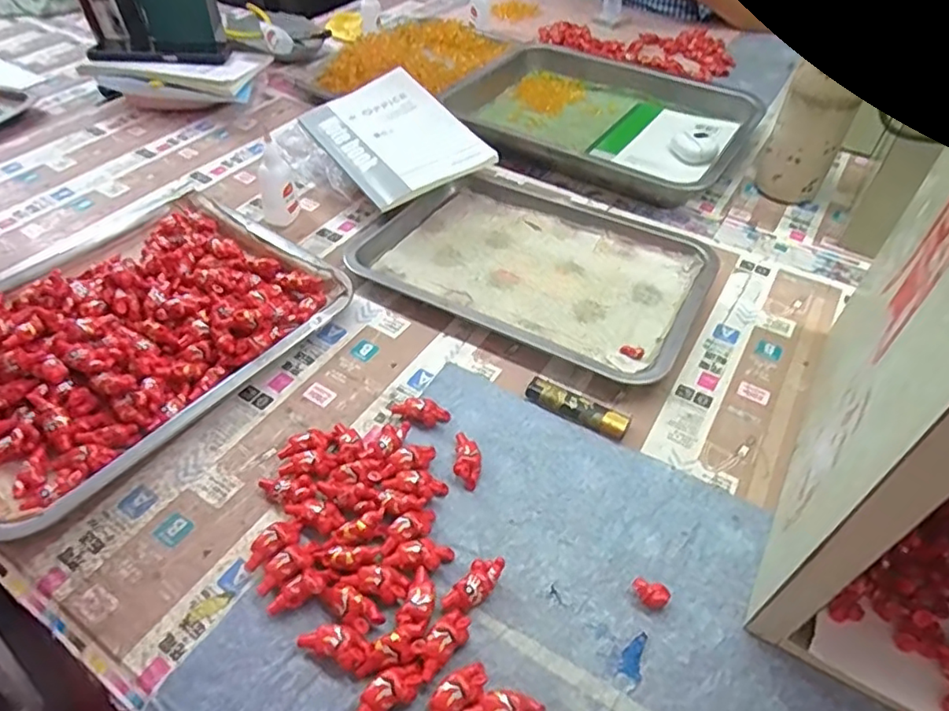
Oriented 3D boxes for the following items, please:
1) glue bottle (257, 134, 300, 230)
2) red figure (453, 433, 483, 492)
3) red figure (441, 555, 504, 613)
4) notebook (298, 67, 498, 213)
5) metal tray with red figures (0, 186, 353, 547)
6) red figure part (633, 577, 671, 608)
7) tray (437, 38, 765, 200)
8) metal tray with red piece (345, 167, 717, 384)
[{"bbox_3d":[-0.200,-0.171,0.595,0.027,0.085,0.039,6,48,5],"label":"glue bottle"},{"bbox_3d":[-0.004,0.073,0.416,0.019,0.014,0.042,2,47,1],"label":"red figure"},{"bbox_3d":[0.000,0.138,0.353,0.018,0.013,0.042,35,56,27],"label":"red figure"},{"bbox_3d":[-0.086,-0.237,0.635,0.134,0.014,0.196,-32,61,-15],"label":"notebook"},{"bbox_3d":[-0.298,-0.028,0.490,0.270,0.053,0.315,29,54,24],"label":"metal tray with red figures"},{"bbox_3d":[0.105,0.142,0.352,0.021,0.014,0.013,21,51,18],"label":"red figure part"},{"bbox_3d":[0.161,-0.315,0.754,0.358,0.031,0.253,26,52,22],"label":"tray"},{"bbox_3d":[0.067,-0.099,0.575,0.304,0.025,0.236,24,52,20],"label":"metal tray with red piece"}]

